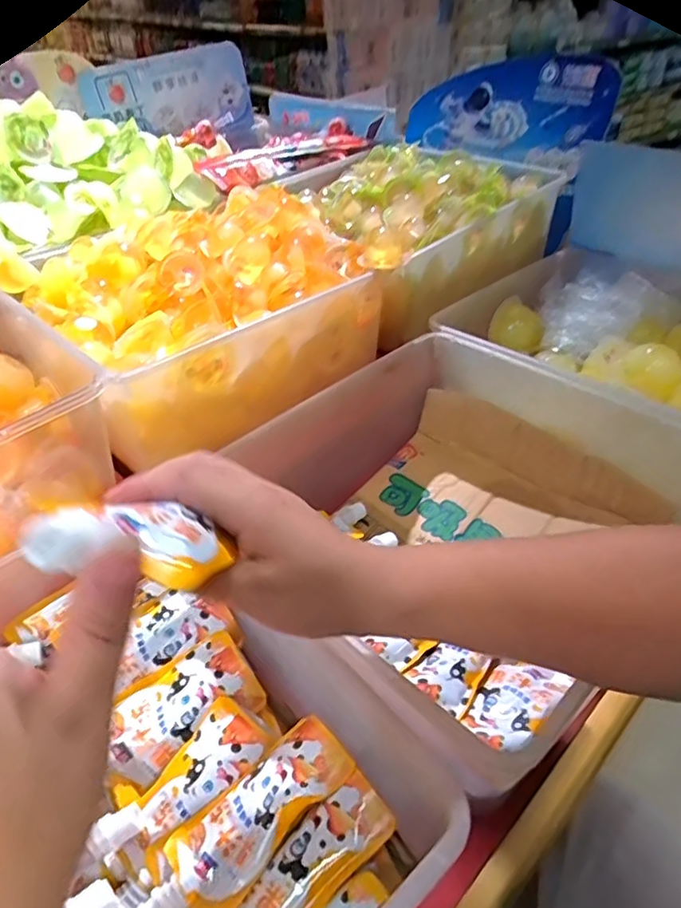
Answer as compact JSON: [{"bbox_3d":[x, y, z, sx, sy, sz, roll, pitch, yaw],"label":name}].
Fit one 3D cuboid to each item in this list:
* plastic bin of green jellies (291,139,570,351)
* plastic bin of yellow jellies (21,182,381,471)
[{"bbox_3d":[0.069,-0.280,0.701,0.335,0.122,0.266,-33,49,-30],"label":"plastic bin of green jellies"},{"bbox_3d":[-0.126,-0.150,0.559,0.284,0.115,0.291,-28,46,-26],"label":"plastic bin of yellow jellies"}]

